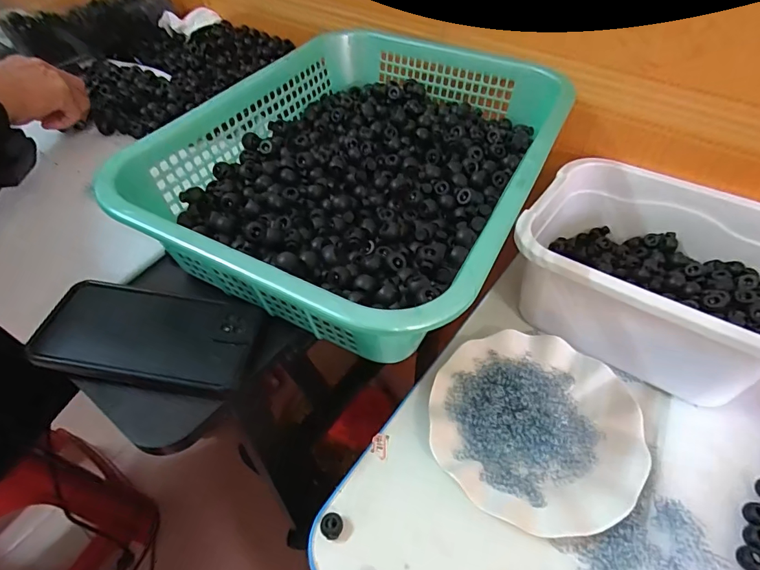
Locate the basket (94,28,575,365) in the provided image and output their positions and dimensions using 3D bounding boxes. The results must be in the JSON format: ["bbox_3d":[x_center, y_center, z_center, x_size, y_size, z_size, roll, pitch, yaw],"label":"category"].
[{"bbox_3d":[-0.010,-0.116,0.419,0.297,0.082,0.379,22,52,18],"label":"basket"}]

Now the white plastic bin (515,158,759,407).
[{"bbox_3d":[0.270,-0.013,0.442,0.246,0.106,0.188,27,54,22],"label":"white plastic bin"}]

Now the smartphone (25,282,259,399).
[{"bbox_3d":[-0.181,0.038,0.344,0.161,0.014,0.076,9,62,6],"label":"smartphone"}]

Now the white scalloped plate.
[{"bbox_3d":[0.139,0.124,0.402,0.179,0.026,0.176,0,49,0],"label":"white scalloped plate"}]

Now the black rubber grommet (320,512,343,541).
[{"bbox_3d":[-0.038,0.192,0.352,0.017,0.011,0.018,0,49,0],"label":"black rubber grommet"}]

